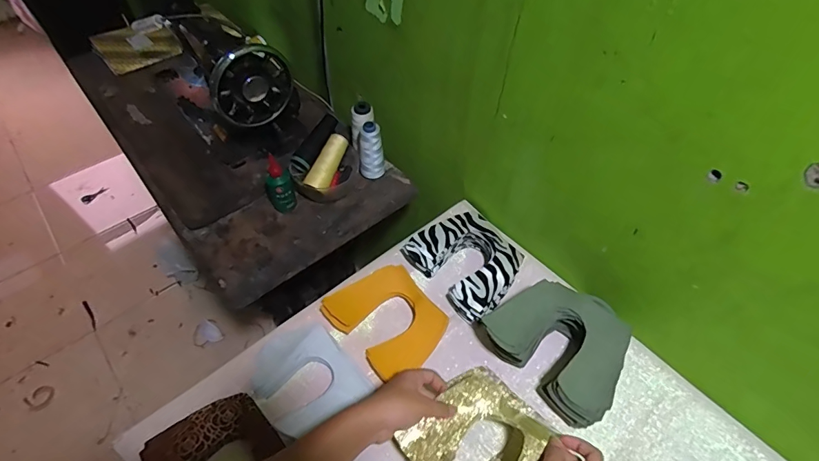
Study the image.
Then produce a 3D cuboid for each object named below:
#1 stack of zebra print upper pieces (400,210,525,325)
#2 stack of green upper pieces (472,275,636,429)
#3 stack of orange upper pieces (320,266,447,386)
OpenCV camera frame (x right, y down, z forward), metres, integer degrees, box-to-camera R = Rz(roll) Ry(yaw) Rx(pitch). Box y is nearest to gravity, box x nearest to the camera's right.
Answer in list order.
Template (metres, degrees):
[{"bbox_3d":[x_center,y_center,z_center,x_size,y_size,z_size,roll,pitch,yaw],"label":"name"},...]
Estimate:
[{"bbox_3d":[0.091,0.047,0.666,0.134,0.048,0.157,-37,62,-25],"label":"stack of zebra print upper pieces"},{"bbox_3d":[0.203,0.143,0.576,0.155,0.067,0.176,-37,62,-25],"label":"stack of green upper pieces"},{"bbox_3d":[-0.031,0.122,0.604,0.124,0.017,0.149,-39,76,-15],"label":"stack of orange upper pieces"}]

